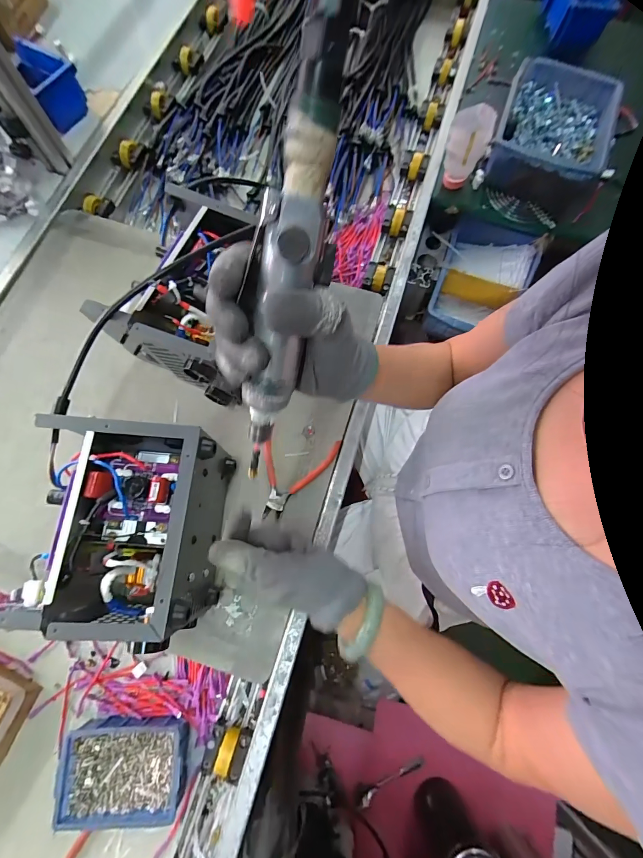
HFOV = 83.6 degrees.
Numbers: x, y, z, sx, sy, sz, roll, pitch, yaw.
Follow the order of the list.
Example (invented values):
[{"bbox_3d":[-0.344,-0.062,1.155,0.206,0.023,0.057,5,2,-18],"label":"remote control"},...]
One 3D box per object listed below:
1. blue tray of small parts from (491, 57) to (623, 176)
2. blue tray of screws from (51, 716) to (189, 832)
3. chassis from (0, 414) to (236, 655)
[{"bbox_3d":[0.426,-0.550,0.650,0.191,0.058,0.266,23,74,5],"label":"blue tray of small parts"},{"bbox_3d":[-0.250,0.432,0.464,0.154,0.050,0.104,-2,74,-2],"label":"blue tray of screws"},{"bbox_3d":[-0.219,0.110,0.425,0.185,0.145,0.210,4,74,0],"label":"chassis"}]

